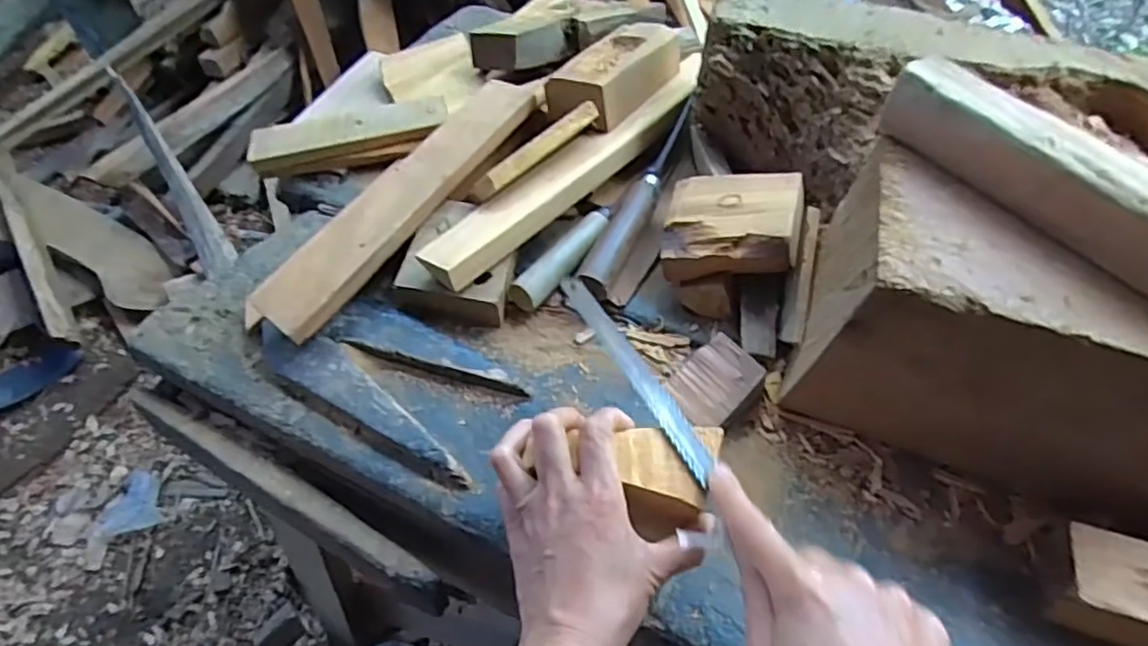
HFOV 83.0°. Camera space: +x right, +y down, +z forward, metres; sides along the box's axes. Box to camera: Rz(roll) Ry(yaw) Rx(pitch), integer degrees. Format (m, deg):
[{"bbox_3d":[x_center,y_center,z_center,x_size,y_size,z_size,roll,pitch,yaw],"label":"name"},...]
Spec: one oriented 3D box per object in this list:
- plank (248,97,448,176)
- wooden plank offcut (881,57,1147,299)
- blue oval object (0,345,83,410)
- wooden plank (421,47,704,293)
[{"bbox_3d":[-0.227,-0.191,0.664,0.192,0.033,0.041,-14,55,-7],"label":"plank"},{"bbox_3d":[0.281,-0.084,0.377,0.036,0.043,0.210,-30,58,-18],"label":"wooden plank offcut"},{"bbox_3d":[-0.999,0.097,1.175,0.201,0.029,0.087,-34,59,-20],"label":"blue oval object"},{"bbox_3d":[0.013,-0.154,0.595,0.049,0.024,0.367,36,63,25],"label":"wooden plank"}]

